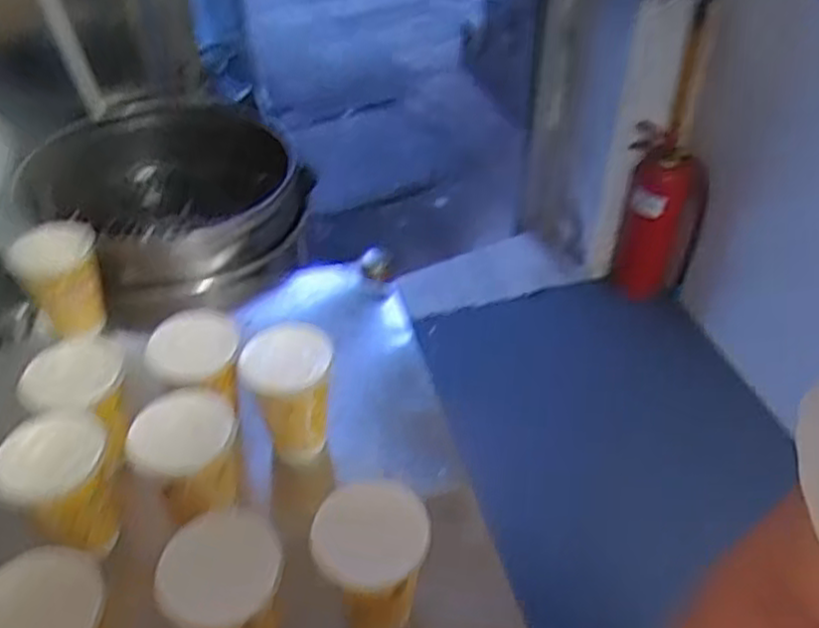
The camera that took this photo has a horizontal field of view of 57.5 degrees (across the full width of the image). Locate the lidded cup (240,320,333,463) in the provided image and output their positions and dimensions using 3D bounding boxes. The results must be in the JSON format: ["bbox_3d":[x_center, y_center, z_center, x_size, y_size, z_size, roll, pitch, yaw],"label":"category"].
[{"bbox_3d":[-0.105,0.070,0.667,0.074,0.095,0.074,0,41,0],"label":"lidded cup"}]

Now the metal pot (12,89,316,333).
[{"bbox_3d":[-0.295,-0.134,0.946,0.324,0.167,0.322,0,41,0],"label":"metal pot"}]

